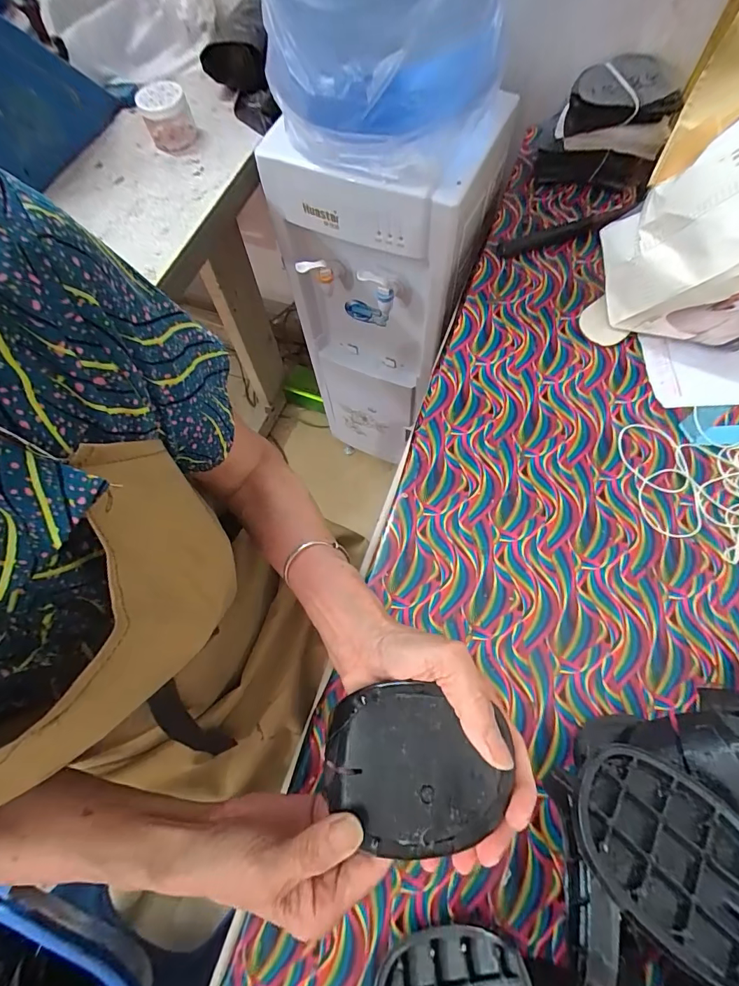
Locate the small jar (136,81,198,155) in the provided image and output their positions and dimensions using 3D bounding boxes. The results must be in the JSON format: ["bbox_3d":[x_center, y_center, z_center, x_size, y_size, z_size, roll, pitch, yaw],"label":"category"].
[{"bbox_3d":[-0.282,-0.525,0.586,0.065,0.058,0.068,-1,69,2],"label":"small jar"}]

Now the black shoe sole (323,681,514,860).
[{"bbox_3d":[0.025,0.168,0.261,0.105,0.032,0.087,7,69,5],"label":"black shoe sole"}]

